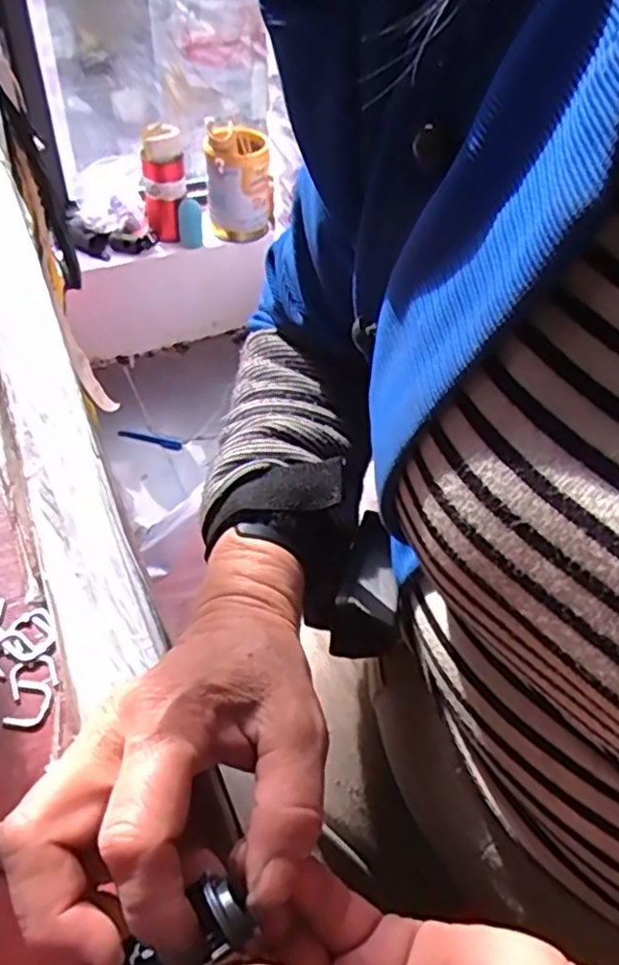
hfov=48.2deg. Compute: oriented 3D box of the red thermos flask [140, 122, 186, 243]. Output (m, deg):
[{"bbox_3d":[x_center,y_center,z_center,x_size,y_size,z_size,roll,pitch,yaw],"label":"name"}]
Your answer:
[{"bbox_3d":[-0.288,-0.592,1.372,0.080,0.197,0.078,-6,48,-10],"label":"red thermos flask"}]

